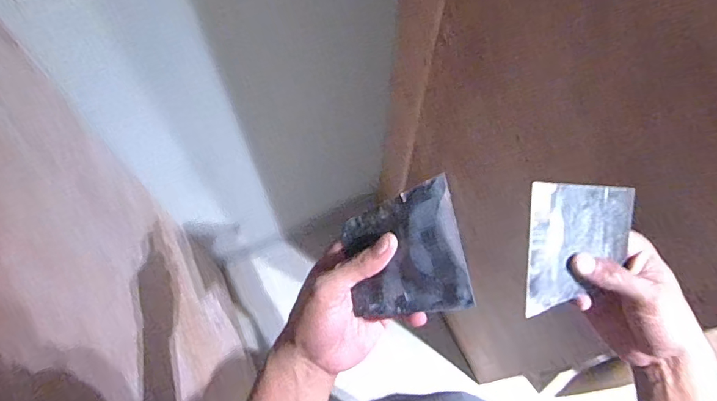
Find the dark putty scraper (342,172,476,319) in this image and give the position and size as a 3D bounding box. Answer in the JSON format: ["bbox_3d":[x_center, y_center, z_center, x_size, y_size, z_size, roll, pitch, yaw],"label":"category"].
[{"bbox_3d":[0.034,0.041,0.351,0.096,0.004,0.094,-19,71,29],"label":"dark putty scraper"}]

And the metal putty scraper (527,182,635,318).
[{"bbox_3d":[0.185,0.035,0.377,0.099,0.004,0.106,-8,106,-15],"label":"metal putty scraper"}]

